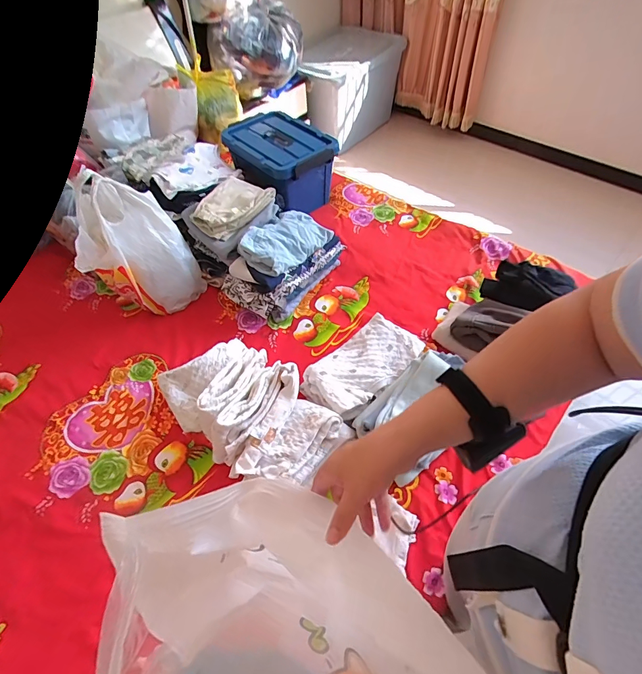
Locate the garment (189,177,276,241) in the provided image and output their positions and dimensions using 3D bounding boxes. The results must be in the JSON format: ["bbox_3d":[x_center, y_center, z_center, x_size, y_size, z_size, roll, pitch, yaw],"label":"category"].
[{"bbox_3d":[-0.271,-0.403,1.180,0.176,0.063,0.238,25,60,20],"label":"garment"}]

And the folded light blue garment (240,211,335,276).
[{"bbox_3d":[-0.108,-0.290,1.118,0.171,0.086,0.271,29,62,22],"label":"folded light blue garment"}]

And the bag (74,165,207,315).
[{"bbox_3d":[-0.526,-0.259,1.087,0.262,0.377,0.205,-21,56,-10],"label":"bag"}]

